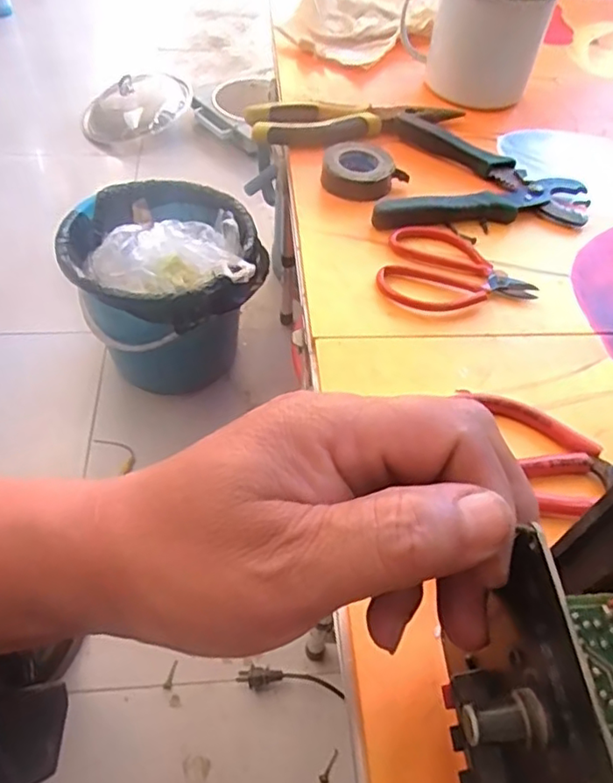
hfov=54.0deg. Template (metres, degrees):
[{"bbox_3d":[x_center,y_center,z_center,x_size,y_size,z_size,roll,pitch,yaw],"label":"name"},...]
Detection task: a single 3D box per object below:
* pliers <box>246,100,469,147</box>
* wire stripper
[{"bbox_3d":[0.041,-0.227,0.503,0.178,0.025,0.040,-10,54,-11],"label":"pliers"},{"bbox_3d":[0.129,-0.171,0.469,0.165,0.018,0.124,-2,53,-4],"label":"wire stripper"}]

